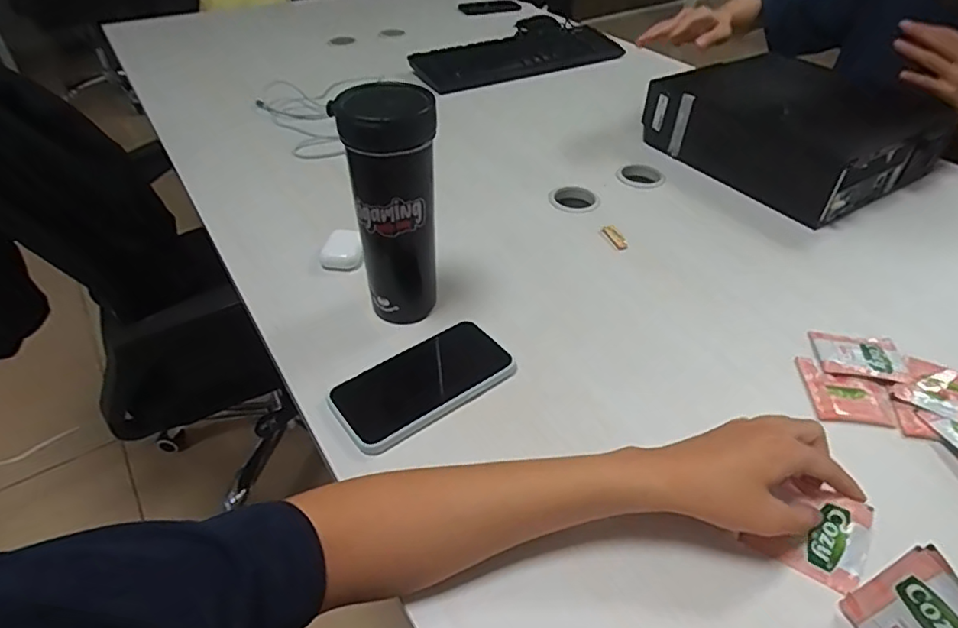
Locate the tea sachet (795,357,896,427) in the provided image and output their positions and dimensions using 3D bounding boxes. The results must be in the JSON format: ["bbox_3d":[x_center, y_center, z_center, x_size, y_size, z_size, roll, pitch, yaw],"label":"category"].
[{"bbox_3d":[0.332,0.068,0.517,0.065,0.004,0.071,5,42,8],"label":"tea sachet"}]

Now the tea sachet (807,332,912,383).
[{"bbox_3d":[0.362,0.039,0.544,0.077,0.007,0.060,9,43,13],"label":"tea sachet"}]

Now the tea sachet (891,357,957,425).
[{"bbox_3d":[0.413,0.067,0.508,0.061,0.007,0.075,31,51,31],"label":"tea sachet"}]

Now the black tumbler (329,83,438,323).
[{"bbox_3d":[-0.075,-0.092,0.533,0.079,0.224,0.070,-5,43,-5],"label":"black tumbler"}]

